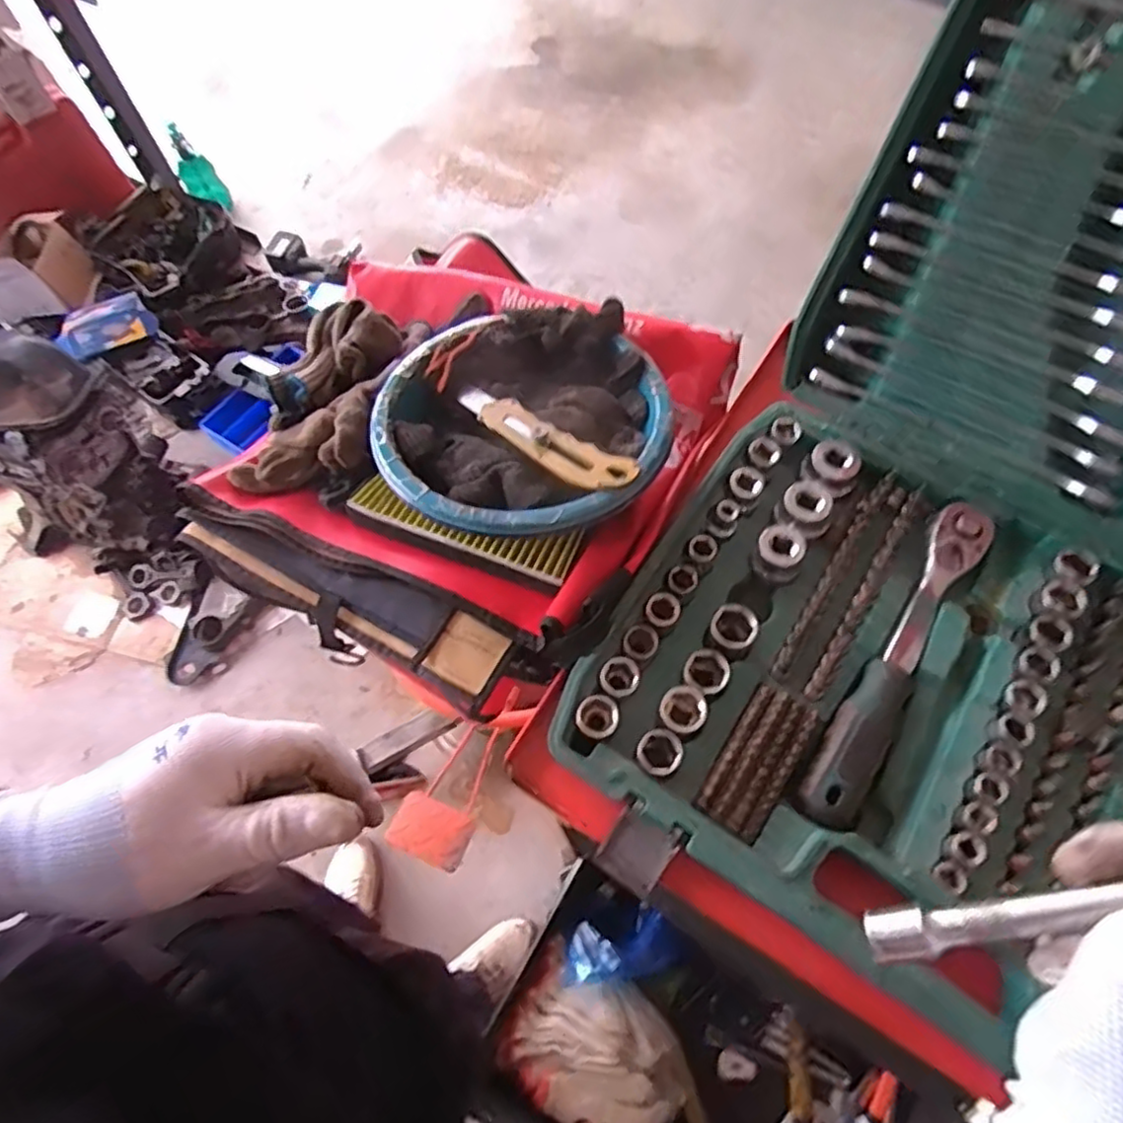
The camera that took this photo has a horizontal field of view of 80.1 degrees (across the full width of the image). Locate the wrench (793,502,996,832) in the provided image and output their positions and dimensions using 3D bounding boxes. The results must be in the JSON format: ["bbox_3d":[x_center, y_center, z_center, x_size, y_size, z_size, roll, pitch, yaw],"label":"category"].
[{"bbox_3d":[0.221,0.060,0.433,0.038,0.025,0.246,31,69,15],"label":"wrench"}]

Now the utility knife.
[{"bbox_3d":[-0.016,-0.087,0.463,0.153,0.008,0.035,35,70,31],"label":"utility knife"}]

